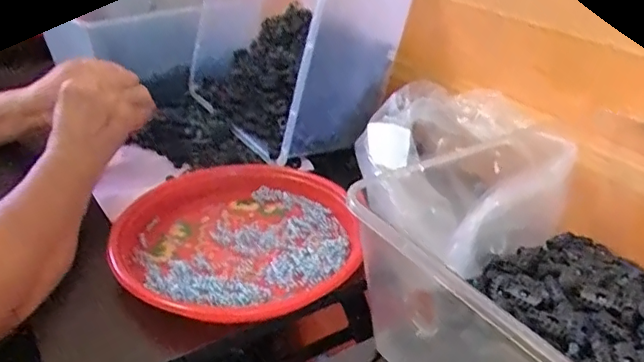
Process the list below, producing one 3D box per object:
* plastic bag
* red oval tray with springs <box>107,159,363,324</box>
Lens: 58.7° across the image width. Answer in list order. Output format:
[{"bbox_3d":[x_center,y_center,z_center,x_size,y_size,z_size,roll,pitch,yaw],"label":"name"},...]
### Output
[{"bbox_3d":[0.134,-0.008,0.586,0.165,0.101,0.216,-12,32,-21],"label":"plastic bag"},{"bbox_3d":[-0.085,0.055,0.580,0.242,0.042,0.256,-3,30,-6],"label":"red oval tray with springs"}]

